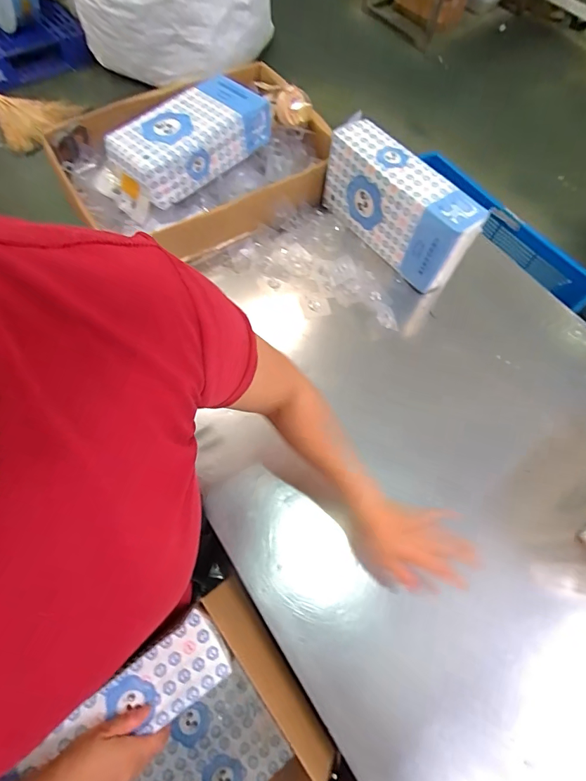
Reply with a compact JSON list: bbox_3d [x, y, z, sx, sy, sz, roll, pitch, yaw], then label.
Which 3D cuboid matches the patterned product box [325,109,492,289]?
[{"bbox_3d":[0.202,-0.351,0.765,0.084,0.169,0.326,-36,72,-18],"label":"patterned product box"}]

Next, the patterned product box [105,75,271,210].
[{"bbox_3d":[-0.207,-0.524,0.817,0.334,0.086,0.180,-35,71,-17],"label":"patterned product box"}]

